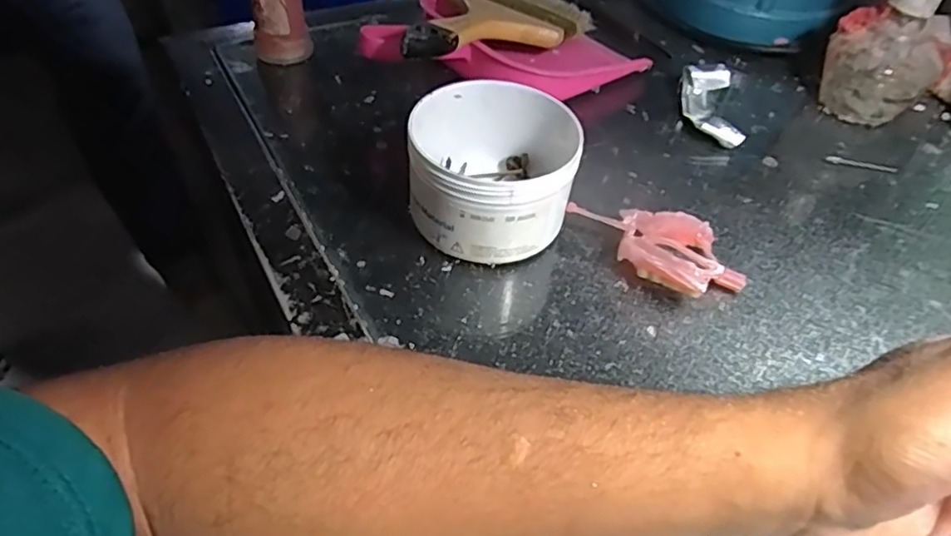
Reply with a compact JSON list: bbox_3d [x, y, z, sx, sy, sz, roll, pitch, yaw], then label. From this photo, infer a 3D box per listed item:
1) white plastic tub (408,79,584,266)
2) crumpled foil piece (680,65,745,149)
[{"bbox_3d":[0.009,-0.053,0.354,0.087,0.063,0.090,3,47,-3],"label":"white plastic tub"},{"bbox_3d":[0.168,-0.115,0.451,0.034,0.027,0.067,5,47,-1],"label":"crumpled foil piece"}]

